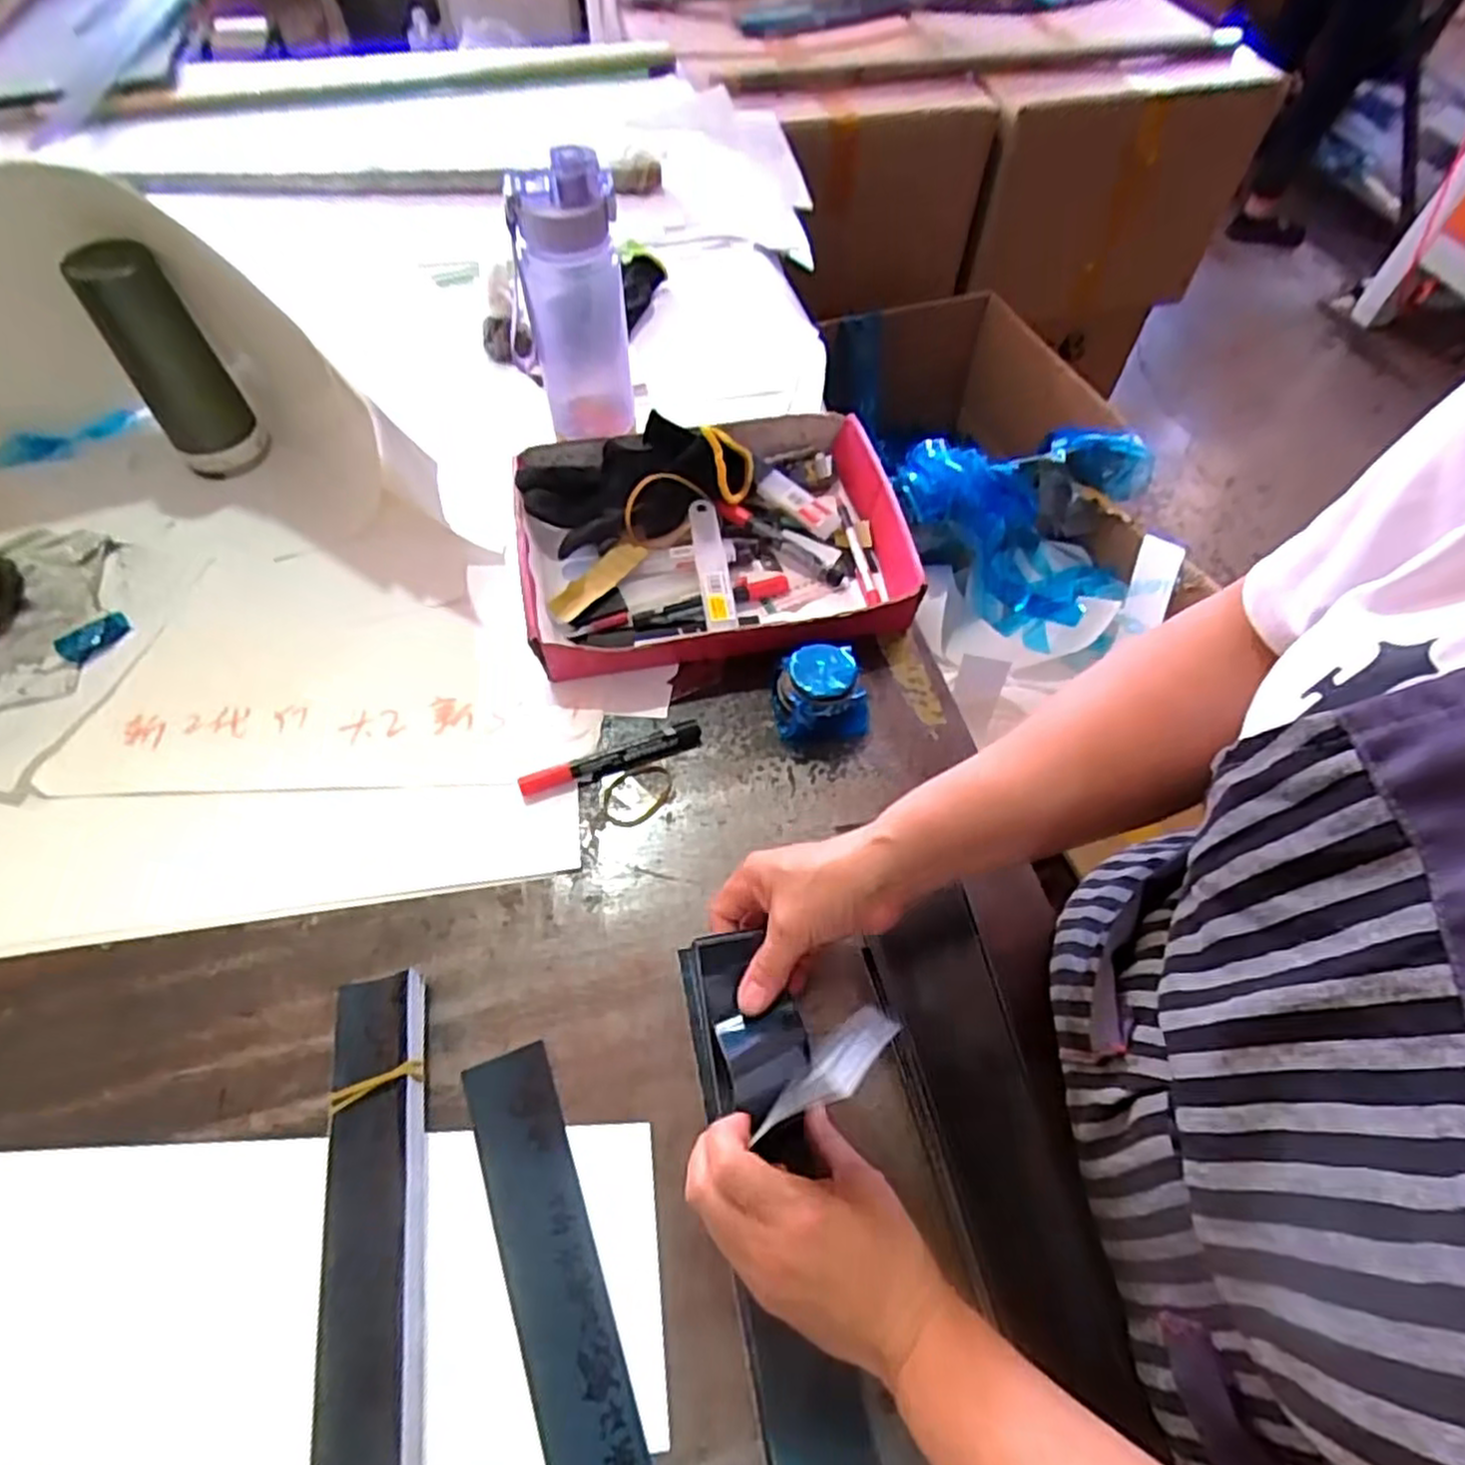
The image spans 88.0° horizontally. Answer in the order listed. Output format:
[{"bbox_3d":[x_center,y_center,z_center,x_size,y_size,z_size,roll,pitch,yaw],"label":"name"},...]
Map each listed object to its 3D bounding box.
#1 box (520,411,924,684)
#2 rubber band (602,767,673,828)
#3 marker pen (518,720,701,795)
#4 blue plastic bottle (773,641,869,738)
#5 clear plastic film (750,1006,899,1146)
[{"bbox_3d":[-0.021,-0.173,0.654,0.305,0.070,0.251,-9,59,-8],"label":"box"},{"bbox_3d":[-0.068,0.046,0.550,0.052,0.004,0.043,-12,59,-9],"label":"rubber band"},{"bbox_3d":[-0.089,0.019,0.563,0.135,0.015,0.020,-17,60,-12],"label":"marker pen"},{"bbox_3d":[0.068,-0.029,0.571,0.068,0.056,0.059,-12,59,-10],"label":"blue plastic bottle"},{"bbox_3d":[0.046,0.156,0.345,0.074,0.041,0.020,-39,67,-23],"label":"clear plastic film"}]

